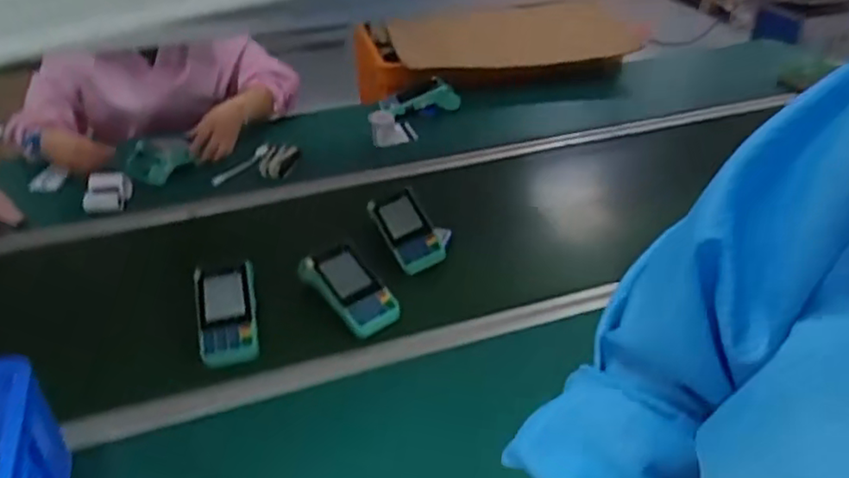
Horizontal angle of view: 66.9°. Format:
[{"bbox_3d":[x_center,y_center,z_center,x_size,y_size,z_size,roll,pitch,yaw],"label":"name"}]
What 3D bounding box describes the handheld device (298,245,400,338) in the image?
[{"bbox_3d":[-0.098,0.065,0.899,0.082,0.047,0.147,-29,45,-32],"label":"handheld device"}]

